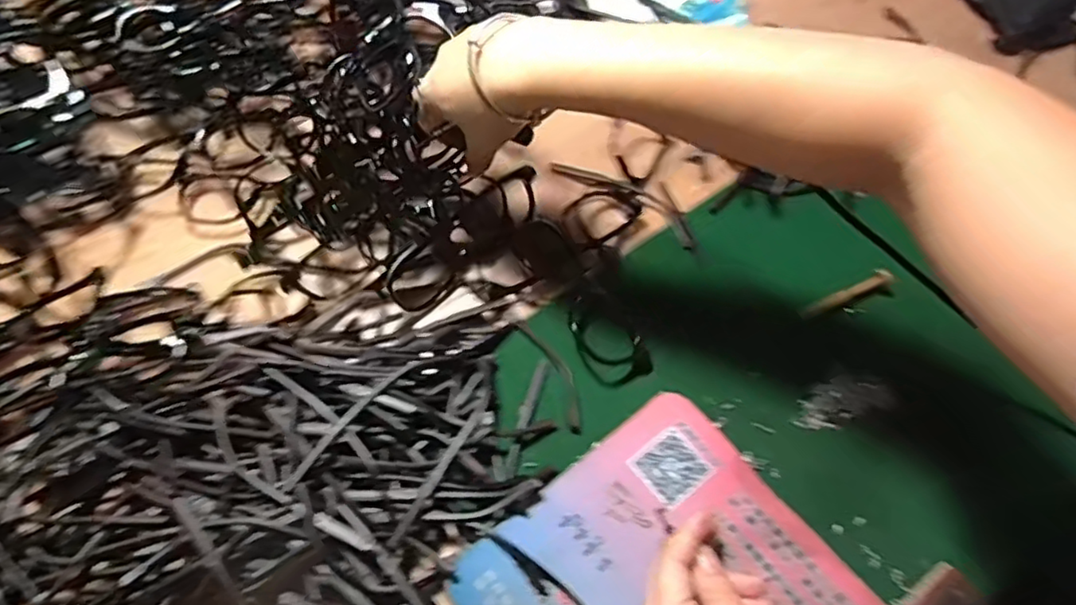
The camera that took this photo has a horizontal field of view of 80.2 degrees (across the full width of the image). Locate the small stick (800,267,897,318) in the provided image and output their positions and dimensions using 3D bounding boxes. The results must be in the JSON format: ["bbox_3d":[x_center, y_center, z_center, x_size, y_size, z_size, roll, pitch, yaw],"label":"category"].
[{"bbox_3d":[0.224,-0.005,0.466,0.069,0.008,0.011,-26,66,6],"label":"small stick"}]

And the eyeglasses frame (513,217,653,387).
[{"bbox_3d":[0.028,-0.007,0.454,0.044,0.021,0.142,-29,68,-15],"label":"eyeglasses frame"}]

